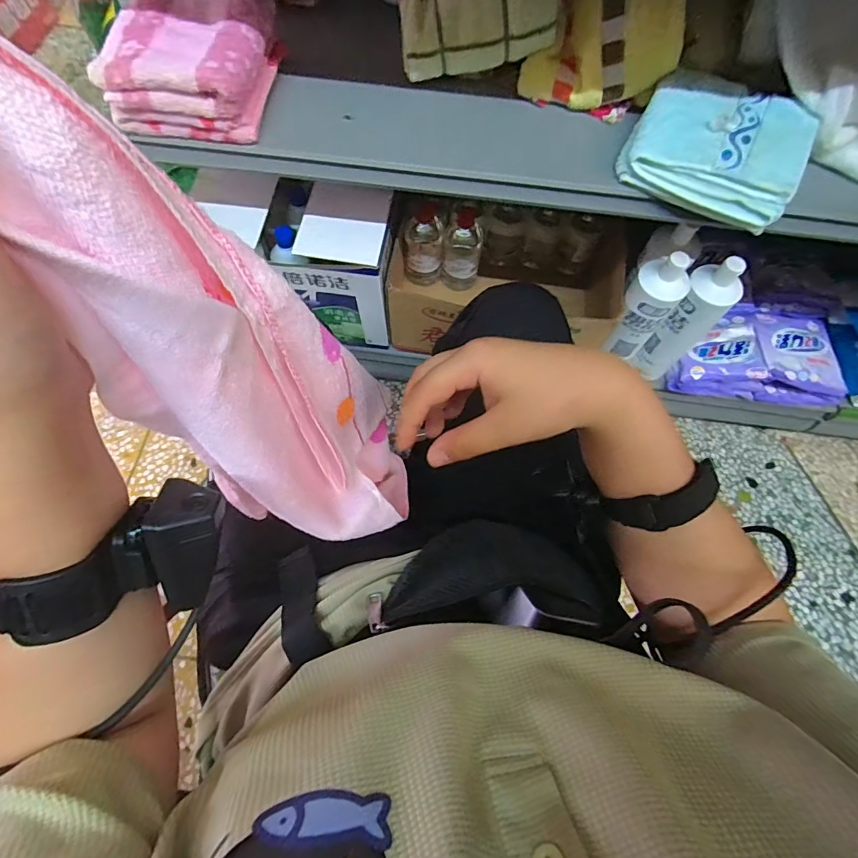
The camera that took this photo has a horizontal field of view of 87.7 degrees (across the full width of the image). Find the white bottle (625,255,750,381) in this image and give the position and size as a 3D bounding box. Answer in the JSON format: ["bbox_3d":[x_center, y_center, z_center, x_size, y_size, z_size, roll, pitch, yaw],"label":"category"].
[{"bbox_3d":[0.413,-0.170,0.726,0.070,0.256,0.077,-42,75,-15],"label":"white bottle"}]

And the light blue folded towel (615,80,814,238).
[{"bbox_3d":[0.325,-0.320,0.505,0.182,0.039,0.158,27,72,9],"label":"light blue folded towel"}]

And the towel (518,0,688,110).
[{"bbox_3d":[0.209,-0.453,0.494,0.134,0.147,0.032,13,41,29],"label":"towel"}]

